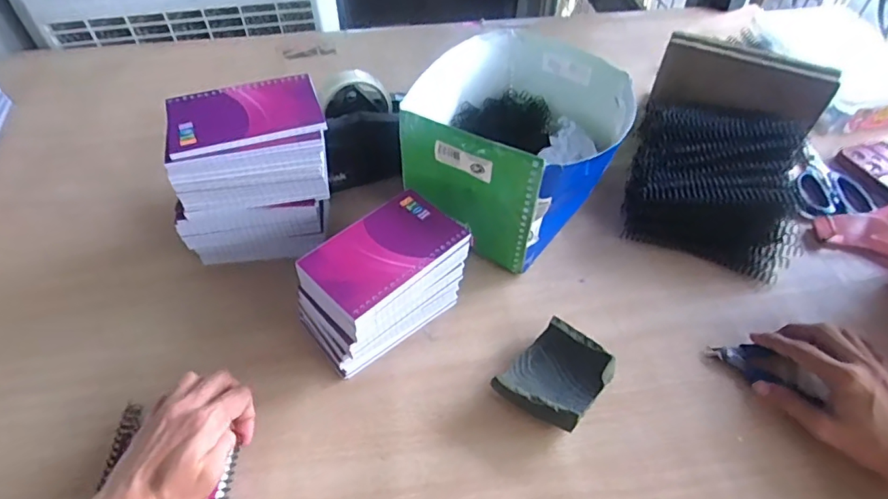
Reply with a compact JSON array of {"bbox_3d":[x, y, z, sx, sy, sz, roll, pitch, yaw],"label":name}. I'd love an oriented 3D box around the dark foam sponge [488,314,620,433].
[{"bbox_3d":[0.096,0.111,0.450,0.070,0.033,0.089,35,58,25],"label":"dark foam sponge"}]

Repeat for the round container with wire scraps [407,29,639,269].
[{"bbox_3d":[0.081,-0.118,0.581,0.205,0.147,0.243,24,54,18],"label":"round container with wire scraps"}]

